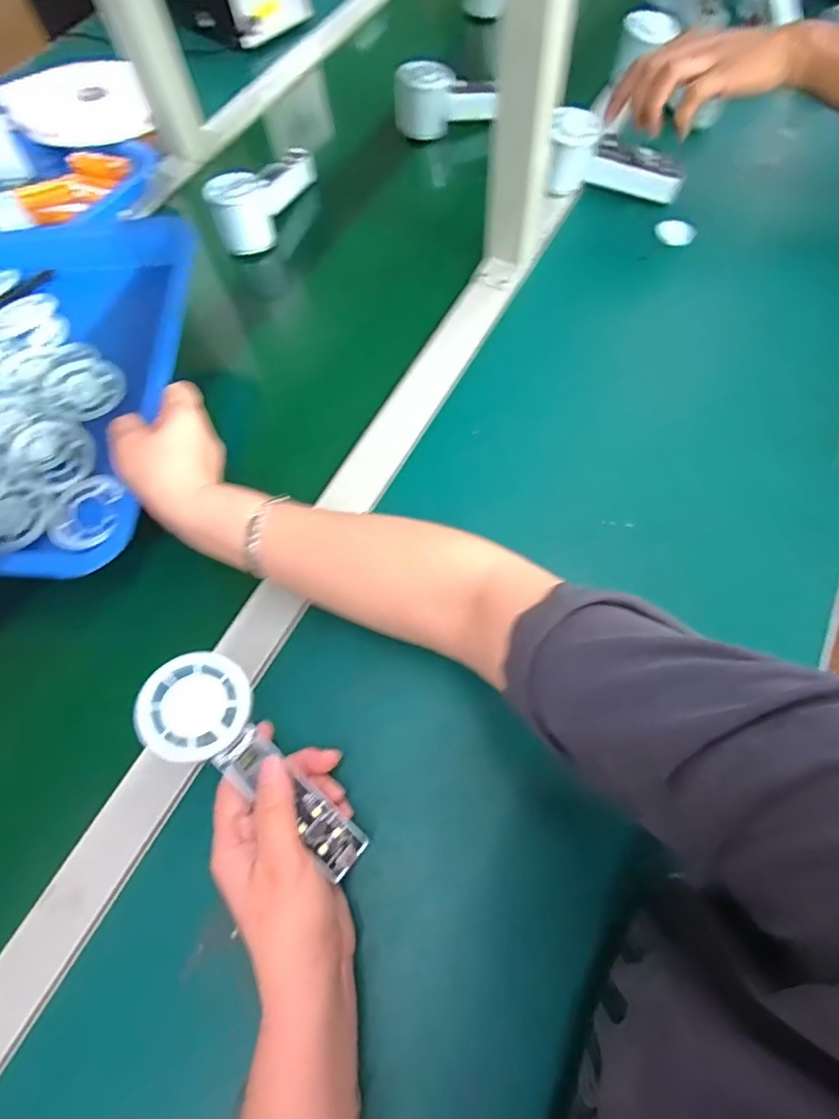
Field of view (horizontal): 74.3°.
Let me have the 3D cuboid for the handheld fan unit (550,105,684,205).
[{"bbox_3d":[0.210,-0.426,0.586,0.145,0.060,0.045,15,66,9],"label":"handheld fan unit"}]

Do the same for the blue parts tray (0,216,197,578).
[{"bbox_3d":[-0.327,-0.153,0.460,0.263,0.060,0.340,2,65,3],"label":"blue parts tray"}]

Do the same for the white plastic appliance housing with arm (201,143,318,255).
[{"bbox_3d":[-0.170,-0.408,0.609,0.051,0.062,0.156,19,67,11],"label":"white plastic appliance housing with arm"}]

